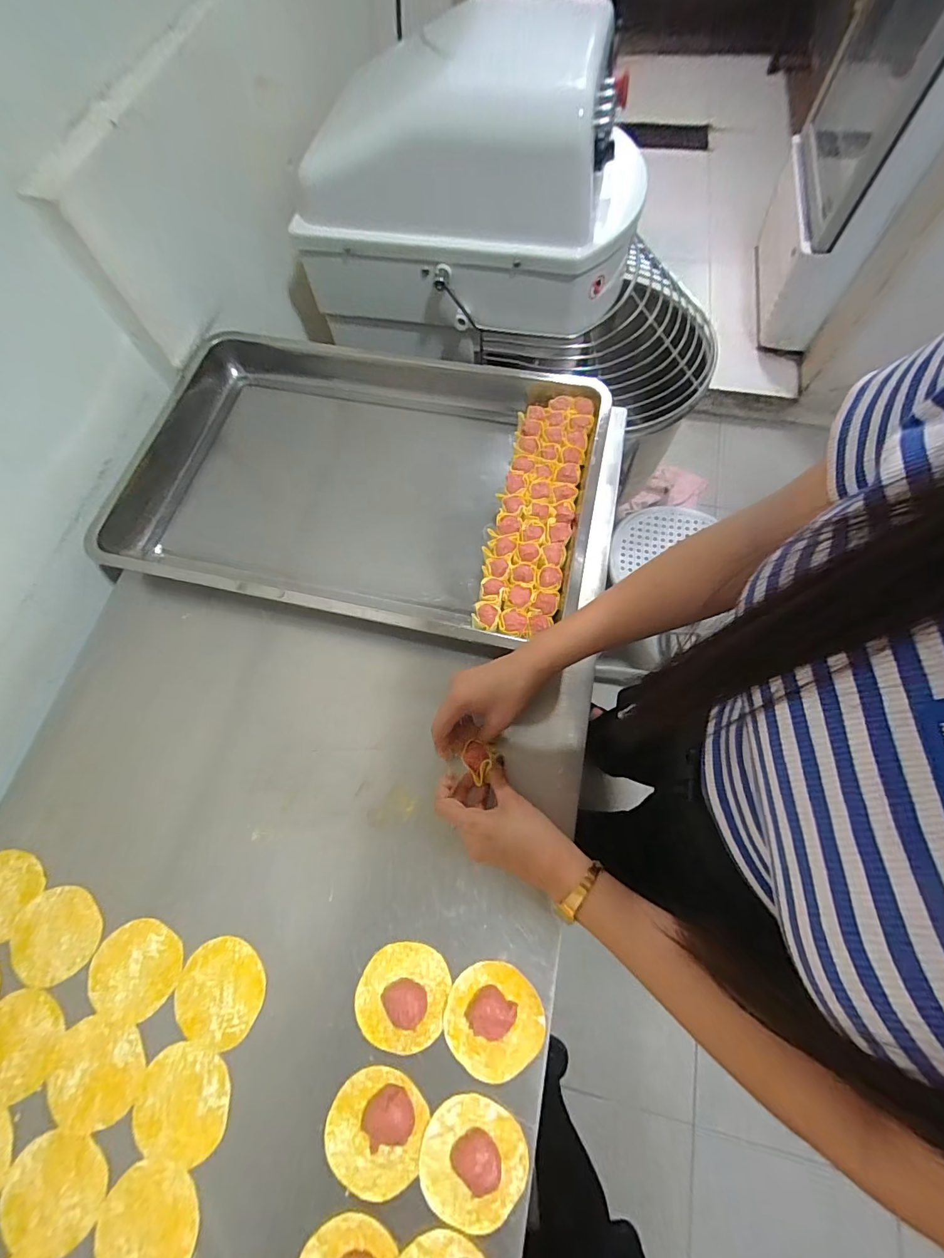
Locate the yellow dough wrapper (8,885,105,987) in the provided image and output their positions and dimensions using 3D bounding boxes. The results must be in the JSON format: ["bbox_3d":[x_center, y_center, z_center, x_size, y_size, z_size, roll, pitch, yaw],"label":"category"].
[{"bbox_3d":[-0.406,0.295,0.442,0.083,0.004,0.080,-1,68,2],"label":"yellow dough wrapper"}]

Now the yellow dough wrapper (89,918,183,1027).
[{"bbox_3d":[-0.318,0.321,0.430,0.082,0.004,0.079,-1,68,2],"label":"yellow dough wrapper"}]

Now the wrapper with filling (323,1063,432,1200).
[{"bbox_3d":[-0.081,0.417,0.373,0.080,0.017,0.079,-1,68,2],"label":"wrapper with filling"}]

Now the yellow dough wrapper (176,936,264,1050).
[{"bbox_3d":[-0.233,0.335,0.420,0.081,0.004,0.080,-2,70,5],"label":"yellow dough wrapper"}]

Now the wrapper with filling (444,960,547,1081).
[{"bbox_3d":[0.018,0.344,0.395,0.084,0.018,0.083,-1,68,2],"label":"wrapper with filling"}]

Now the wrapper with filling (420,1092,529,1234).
[{"bbox_3d":[-0.001,0.429,0.362,0.081,0.020,0.078,-1,68,2],"label":"wrapper with filling"}]

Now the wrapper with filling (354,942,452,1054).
[{"bbox_3d":[-0.064,0.329,0.403,0.080,0.023,0.081,-1,68,2],"label":"wrapper with filling"}]

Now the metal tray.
[{"bbox_3d":[-0.154,-0.199,0.604,0.610,0.065,0.392,11,69,7],"label":"metal tray"}]

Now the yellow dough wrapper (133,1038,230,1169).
[{"bbox_3d":[-0.250,0.410,0.393,0.081,0.004,0.077,-1,68,2],"label":"yellow dough wrapper"}]

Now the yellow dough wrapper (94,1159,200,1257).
[{"bbox_3d":[-0.263,0.486,0.367,0.080,0.004,0.079,-1,65,2],"label":"yellow dough wrapper"}]

